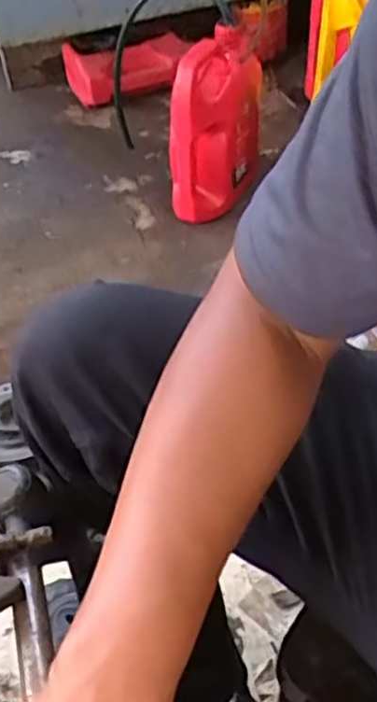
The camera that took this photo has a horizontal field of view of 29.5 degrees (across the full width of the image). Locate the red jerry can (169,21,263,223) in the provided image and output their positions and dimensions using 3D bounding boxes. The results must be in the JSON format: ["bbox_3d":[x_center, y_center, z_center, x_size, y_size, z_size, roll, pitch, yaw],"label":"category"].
[{"bbox_3d":[0.049,-0.361,1.164,0.092,0.267,0.147,19,49,18],"label":"red jerry can"}]

